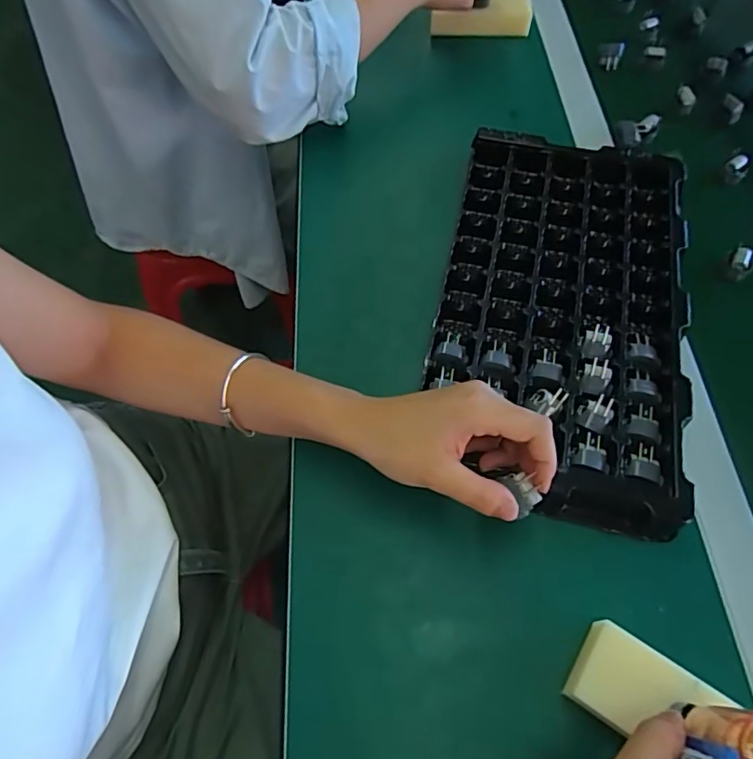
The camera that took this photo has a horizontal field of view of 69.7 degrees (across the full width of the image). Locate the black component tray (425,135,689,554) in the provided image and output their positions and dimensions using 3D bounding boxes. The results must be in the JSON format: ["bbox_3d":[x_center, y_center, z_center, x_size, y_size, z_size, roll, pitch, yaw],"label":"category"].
[{"bbox_3d":[0.156,-0.065,0.467,0.196,0.037,0.363,11,63,8],"label":"black component tray"}]

